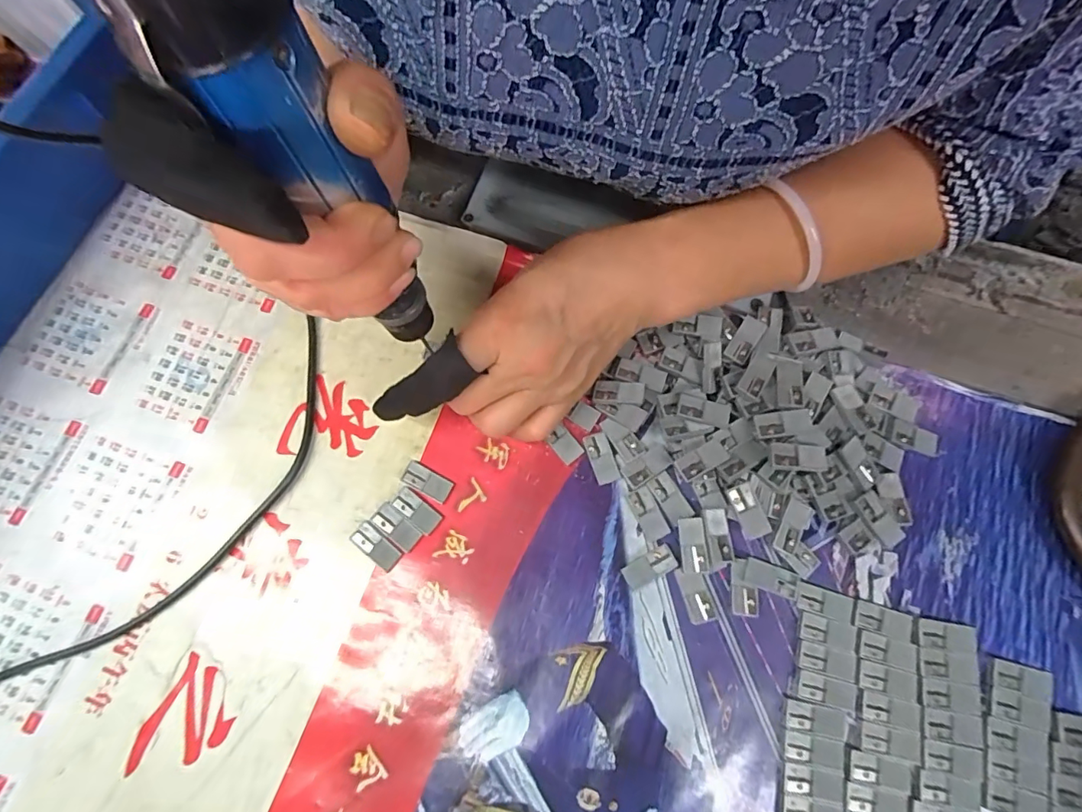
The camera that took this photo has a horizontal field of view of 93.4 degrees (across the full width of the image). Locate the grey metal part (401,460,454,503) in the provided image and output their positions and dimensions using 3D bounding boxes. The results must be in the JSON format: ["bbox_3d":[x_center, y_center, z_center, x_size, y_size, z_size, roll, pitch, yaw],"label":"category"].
[{"bbox_3d":[-0.064,0.042,0.283,0.028,0.004,0.013,27,76,9],"label":"grey metal part"}]

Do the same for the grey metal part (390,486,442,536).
[{"bbox_3d":[-0.068,0.057,0.279,0.028,0.004,0.012,35,77,11],"label":"grey metal part"}]

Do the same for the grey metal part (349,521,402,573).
[{"bbox_3d":[-0.089,0.075,0.274,0.028,0.004,0.014,36,77,11],"label":"grey metal part"}]

